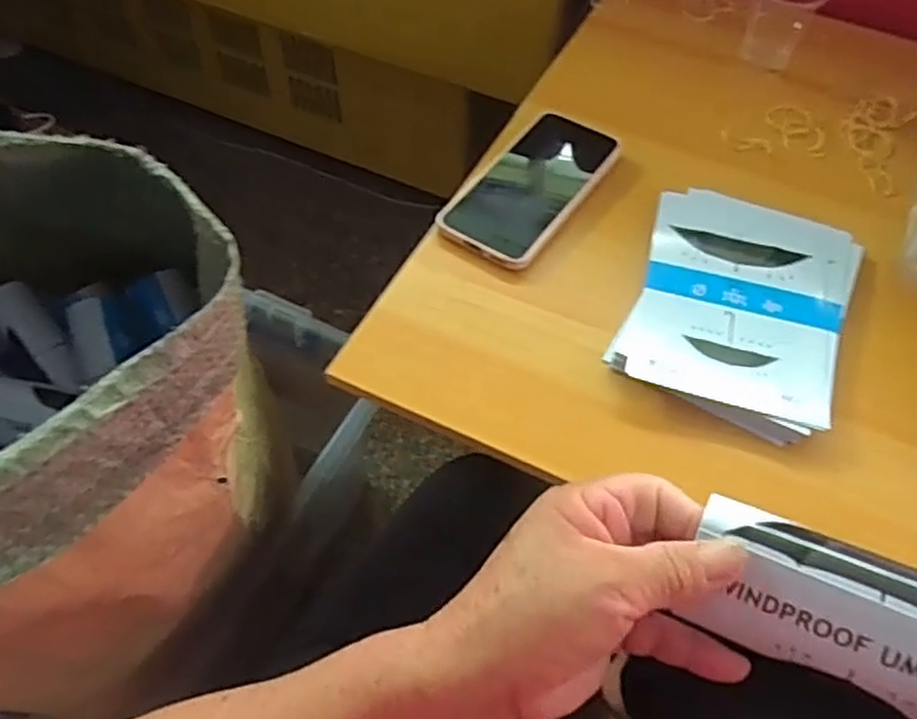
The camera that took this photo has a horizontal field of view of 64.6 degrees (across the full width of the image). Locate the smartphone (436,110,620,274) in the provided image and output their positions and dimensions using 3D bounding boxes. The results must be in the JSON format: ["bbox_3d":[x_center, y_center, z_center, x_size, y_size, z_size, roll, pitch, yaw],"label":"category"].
[{"bbox_3d":[0.055,-0.134,0.553,0.081,0.008,0.159,28,58,17],"label":"smartphone"}]

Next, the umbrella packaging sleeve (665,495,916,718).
[{"bbox_3d":[0.139,0.087,0.245,0.113,0.035,0.041,20,56,24],"label":"umbrella packaging sleeve"}]

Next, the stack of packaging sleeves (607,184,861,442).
[{"bbox_3d":[0.189,-0.041,0.489,0.134,0.017,0.188,21,57,13],"label":"stack of packaging sleeves"}]

